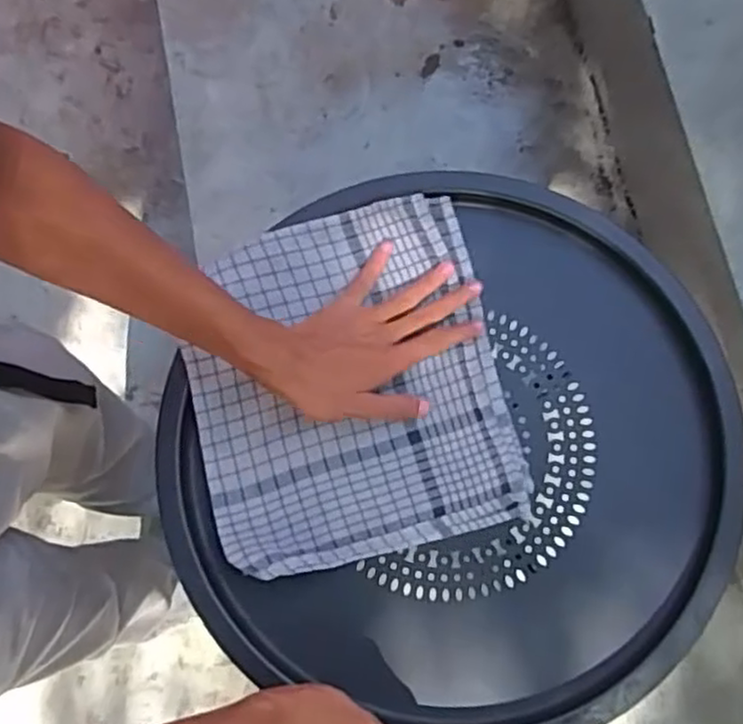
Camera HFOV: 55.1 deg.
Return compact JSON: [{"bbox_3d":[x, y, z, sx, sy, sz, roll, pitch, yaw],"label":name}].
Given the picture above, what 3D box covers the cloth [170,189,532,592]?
[{"bbox_3d":[-0.020,0.016,0.570,0.239,0.023,0.272,-14,78,-2],"label":"cloth"}]

